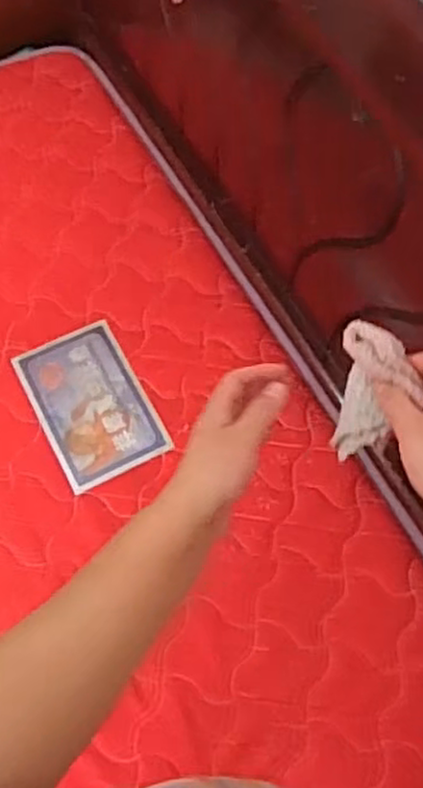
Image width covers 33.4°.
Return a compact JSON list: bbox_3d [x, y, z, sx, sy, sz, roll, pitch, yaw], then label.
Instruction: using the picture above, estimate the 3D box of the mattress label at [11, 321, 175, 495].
[{"bbox_3d":[-0.200,0.014,1.174,0.172,0.008,0.272,-25,68,-13],"label":"mattress label"}]

